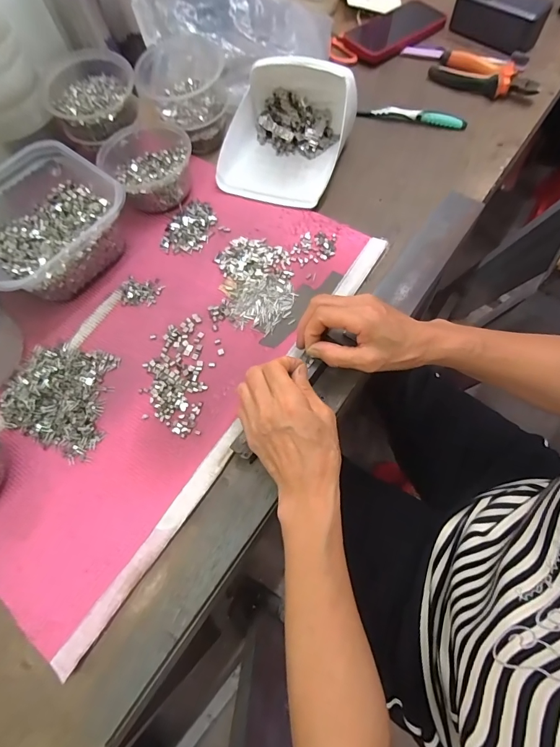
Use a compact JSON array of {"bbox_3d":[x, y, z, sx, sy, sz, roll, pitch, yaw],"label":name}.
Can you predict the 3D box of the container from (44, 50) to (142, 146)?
[{"bbox_3d":[-0.244,-0.368,0.495,0.113,0.047,0.118,-13,67,0],"label":"container"}]

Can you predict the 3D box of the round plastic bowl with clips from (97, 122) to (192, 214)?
[{"bbox_3d":[-0.170,-0.274,0.488,0.113,0.041,0.132,-25,67,-5],"label":"round plastic bowl with clips"}]

